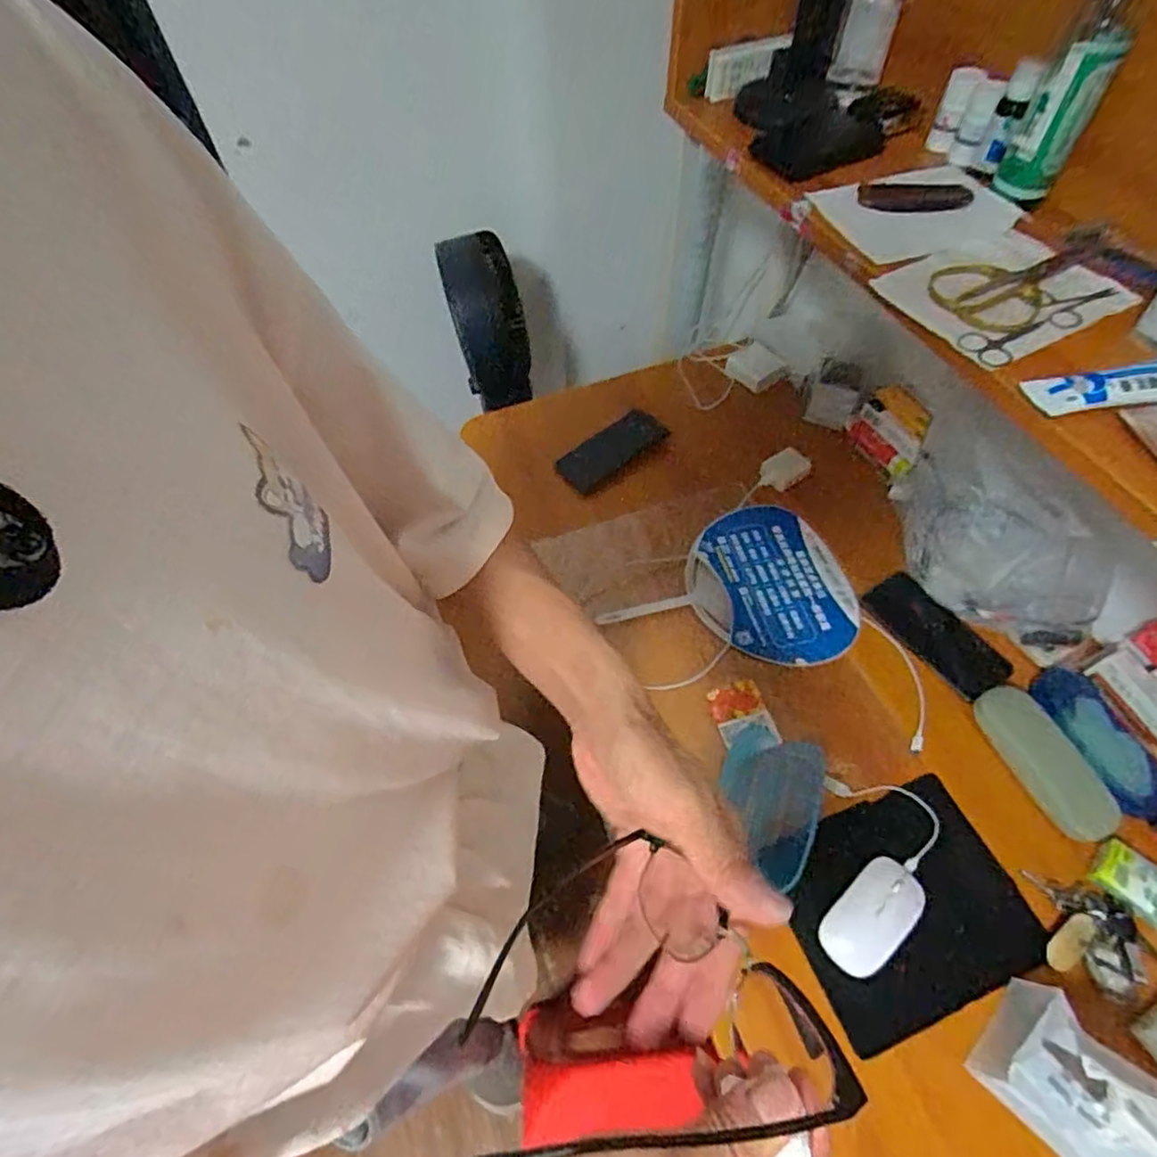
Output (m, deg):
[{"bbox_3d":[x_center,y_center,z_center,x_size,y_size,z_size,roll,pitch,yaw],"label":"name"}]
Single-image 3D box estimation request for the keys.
[{"bbox_3d":[0.458,0.322,0.570,0.072,0.022,0.085,11,59,9],"label":"keys"}]

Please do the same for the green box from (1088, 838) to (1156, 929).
[{"bbox_3d":[0.517,0.281,0.584,0.067,0.017,0.048,35,65,22],"label":"green box"}]

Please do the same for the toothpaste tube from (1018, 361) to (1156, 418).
[{"bbox_3d":[0.392,-0.136,0.444,0.143,0.020,0.029,-4,57,0],"label":"toothpaste tube"}]

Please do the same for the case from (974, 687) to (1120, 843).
[{"bbox_3d":[0.477,0.185,0.648,0.058,0.025,0.156,-20,59,-10],"label":"case"}]

